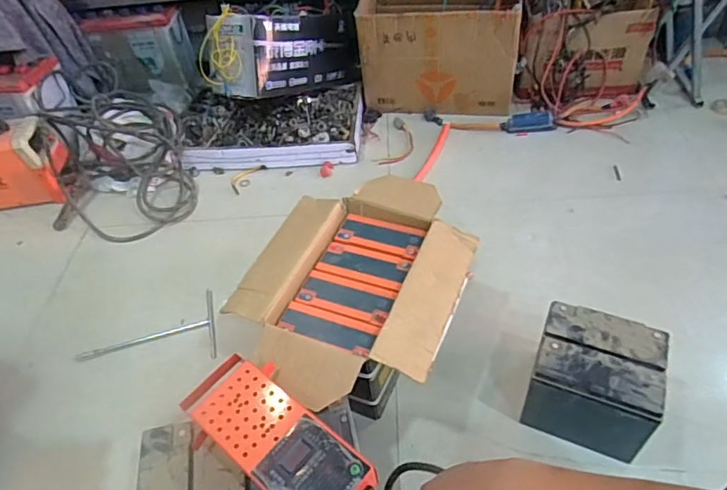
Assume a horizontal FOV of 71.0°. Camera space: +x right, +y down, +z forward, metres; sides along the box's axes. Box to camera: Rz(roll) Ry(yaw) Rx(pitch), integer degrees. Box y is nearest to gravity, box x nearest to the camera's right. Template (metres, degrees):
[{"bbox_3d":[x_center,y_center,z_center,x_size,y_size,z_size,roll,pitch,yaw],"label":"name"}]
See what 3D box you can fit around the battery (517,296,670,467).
[{"bbox_3d":[0.372,0.217,0.832,0.176,0.153,0.158,14,51,19],"label":"battery"}]

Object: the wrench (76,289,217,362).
[{"bbox_3d":[-0.456,0.197,1.077,0.283,0.012,0.175,-15,48,-6],"label":"wrench"}]

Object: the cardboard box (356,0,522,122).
[{"bbox_3d":[0.218,-0.553,1.419,0.410,0.354,0.221,7,48,13],"label":"cardboard box"}]

